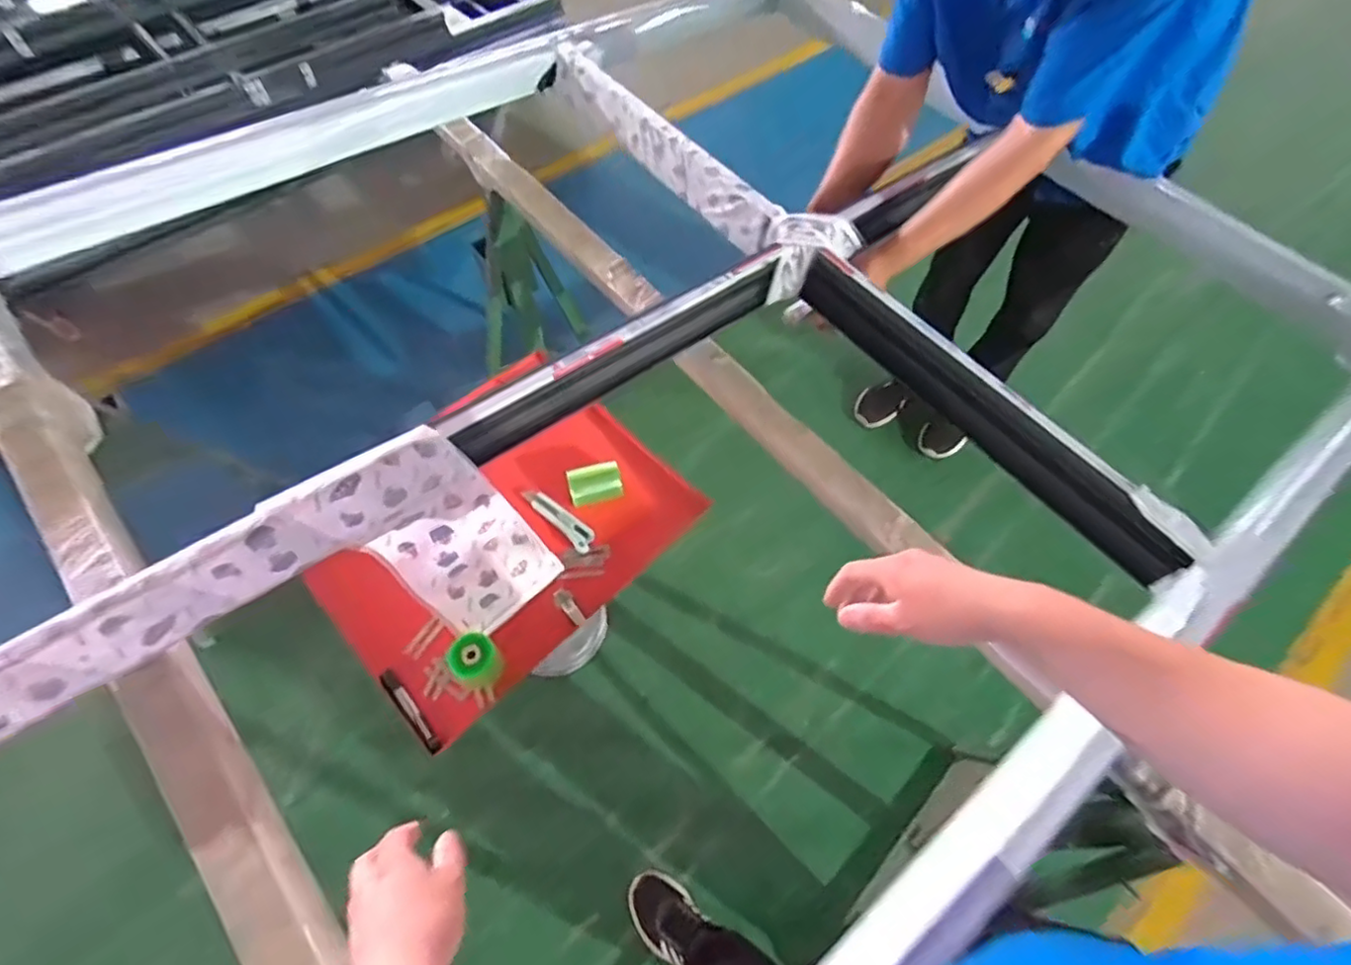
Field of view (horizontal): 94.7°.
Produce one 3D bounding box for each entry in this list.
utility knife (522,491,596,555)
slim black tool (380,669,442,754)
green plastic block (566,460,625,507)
[{"bbox_3d":[-0.187,0.054,1.003,0.038,0.021,0.151,-40,68,-21],"label":"utility knife"},{"bbox_3d":[-0.368,0.315,0.862,0.019,0.021,0.141,-38,67,-20],"label":"slim black tool"},{"bbox_3d":[-0.130,0.001,1.001,0.082,0.033,0.055,-18,62,-11],"label":"green plastic block"}]

